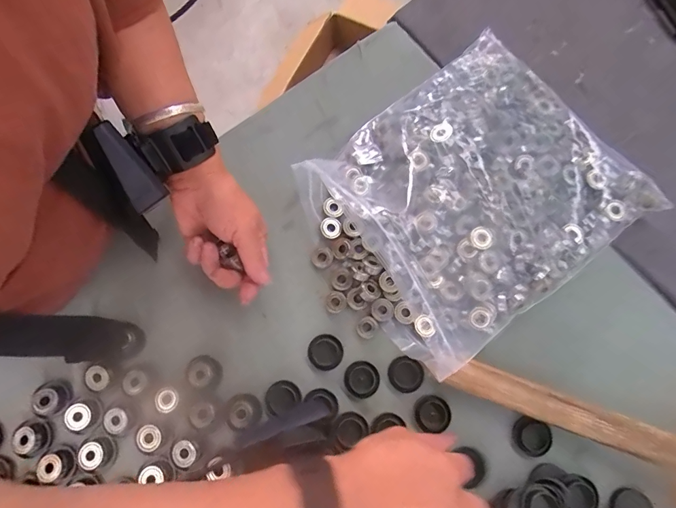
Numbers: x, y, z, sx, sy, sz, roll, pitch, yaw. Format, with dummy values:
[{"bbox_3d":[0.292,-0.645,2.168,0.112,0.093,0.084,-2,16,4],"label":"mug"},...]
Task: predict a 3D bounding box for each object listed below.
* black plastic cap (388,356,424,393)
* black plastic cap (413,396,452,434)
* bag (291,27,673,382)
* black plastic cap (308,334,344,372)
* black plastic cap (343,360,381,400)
[{"bbox_3d":[0.062,0.109,0.366,0.030,0.006,0.031,0,76,1],"label":"black plastic cap"},{"bbox_3d":[0.084,0.142,0.361,0.031,0.004,0.030,0,76,1],"label":"black plastic cap"},{"bbox_3d":[0.121,-0.058,0.380,0.267,0.051,0.230,-35,78,-7],"label":"bag"},{"bbox_3d":[-0.012,0.090,0.371,0.031,0.008,0.031,0,76,1],"label":"black plastic cap"},{"bbox_3d":[0.022,0.114,0.366,0.031,0.005,0.031,-38,79,-8],"label":"black plastic cap"}]

